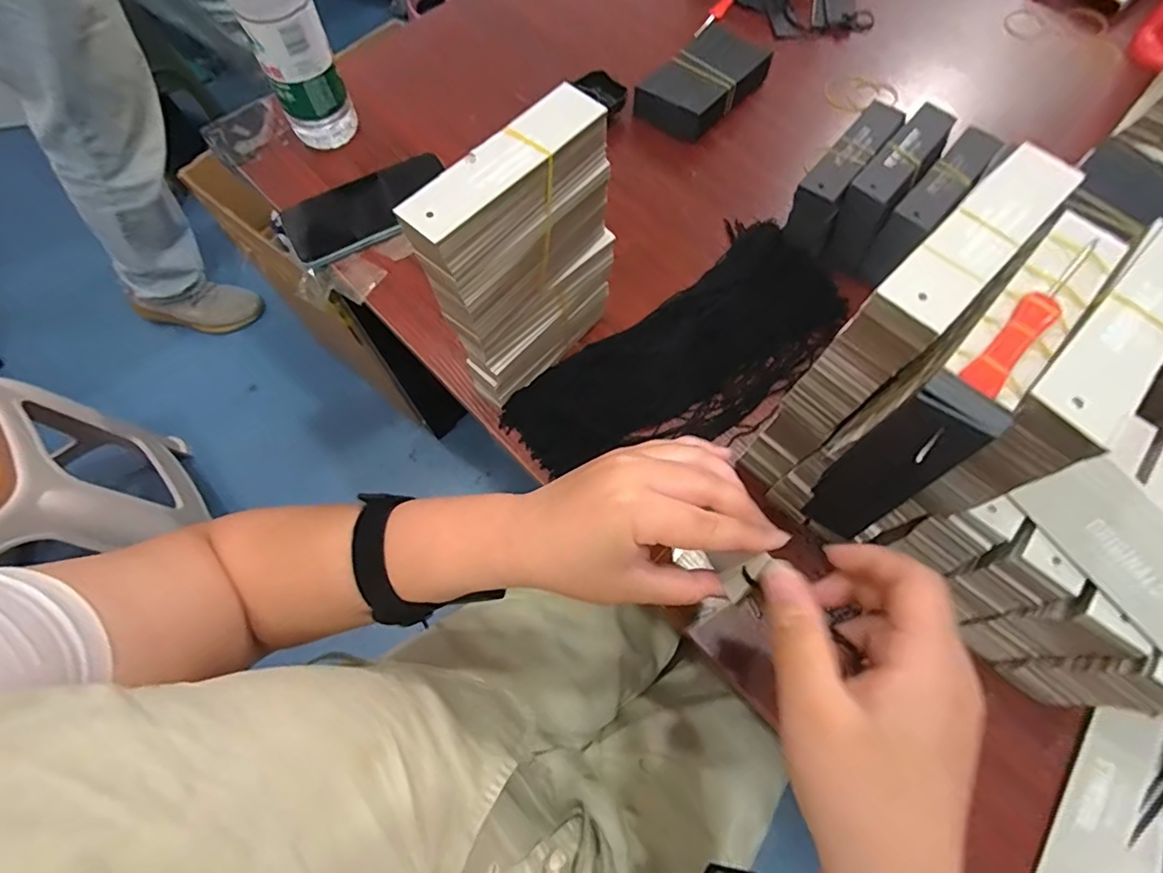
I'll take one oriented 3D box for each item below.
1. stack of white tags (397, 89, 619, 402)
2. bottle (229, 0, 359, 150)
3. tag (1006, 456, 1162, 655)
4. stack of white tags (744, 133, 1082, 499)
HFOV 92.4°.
[{"bbox_3d":[-0.036,-0.108,0.377,0.034,0.189,0.132,40,73,16],"label":"stack of white tags"},{"bbox_3d":[-0.259,-0.357,0.475,0.065,0.218,0.056,-23,68,-8],"label":"bottle"},{"bbox_3d":[0.288,0.065,0.287,0.046,0.005,0.112,-43,68,24],"label":"tag"},{"bbox_3d":[0.181,-0.050,0.343,0.131,0.195,0.033,-40,72,-14],"label":"stack of white tags"}]

